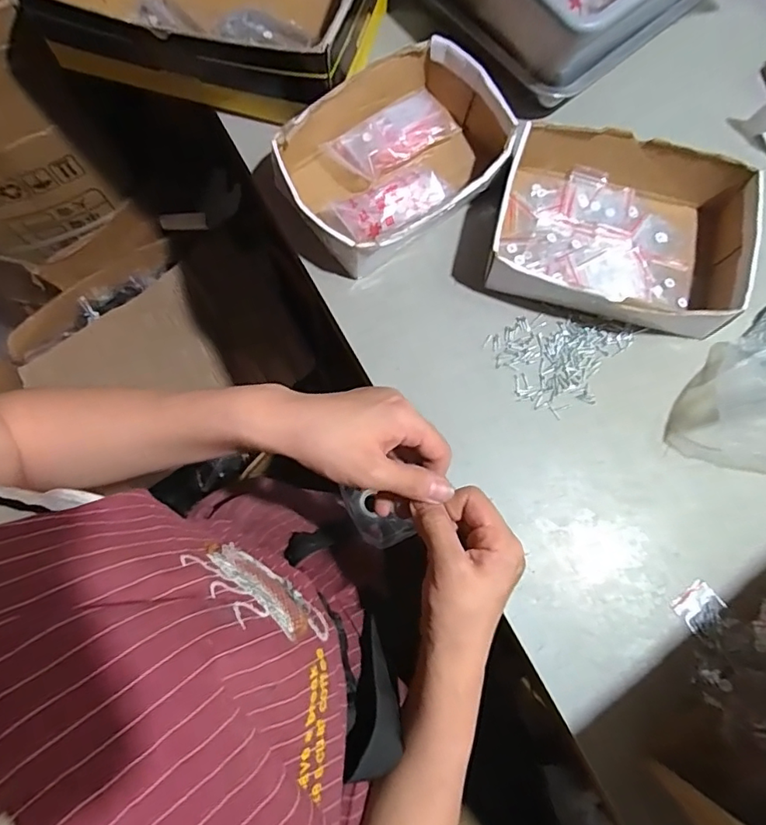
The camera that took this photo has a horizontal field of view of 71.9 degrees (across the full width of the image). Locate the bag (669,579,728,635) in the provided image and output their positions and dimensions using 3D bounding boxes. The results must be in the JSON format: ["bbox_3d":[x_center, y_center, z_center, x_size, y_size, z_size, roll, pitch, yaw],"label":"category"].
[{"bbox_3d":[0.289,0.178,0.481,0.040,0.004,0.038,-36,78,-8],"label":"bag"}]

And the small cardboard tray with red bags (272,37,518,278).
[{"bbox_3d":[0.014,-0.269,0.559,0.238,0.063,0.181,-31,77,-6],"label":"small cardboard tray with red bags"}]

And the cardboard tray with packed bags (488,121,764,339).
[{"bbox_3d":[0.239,-0.183,0.540,0.240,0.063,0.185,19,77,6],"label":"cardboard tray with packed bags"}]

